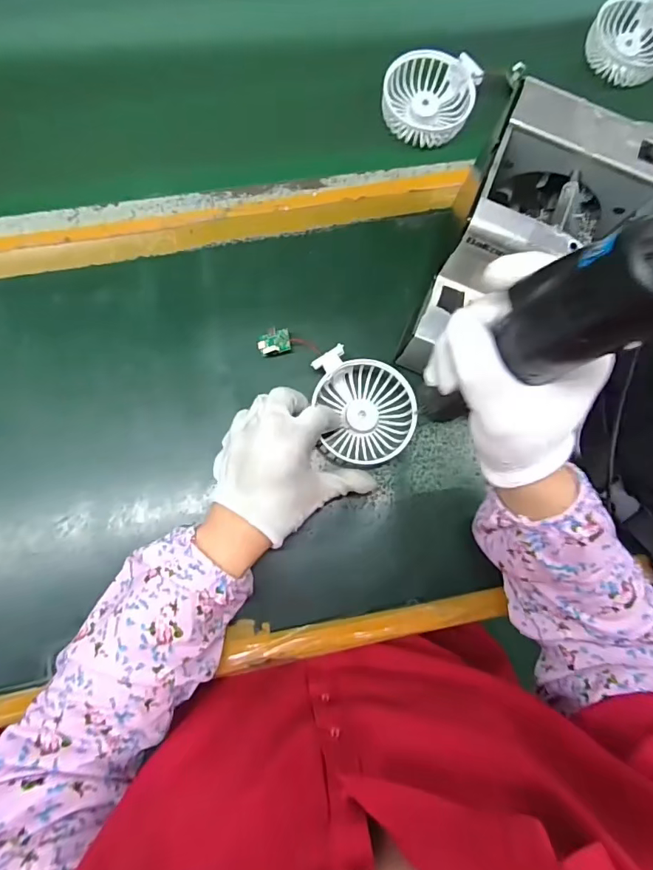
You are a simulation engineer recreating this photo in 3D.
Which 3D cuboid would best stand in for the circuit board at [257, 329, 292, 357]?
[{"bbox_3d":[-0.048,-0.084,0.438,0.029,0.014,0.023,-11,82,-6],"label":"circuit board"}]

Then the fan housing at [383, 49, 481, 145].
[{"bbox_3d":[0.102,-0.336,0.478,0.089,0.028,0.083,7,81,-3],"label":"fan housing"}]

